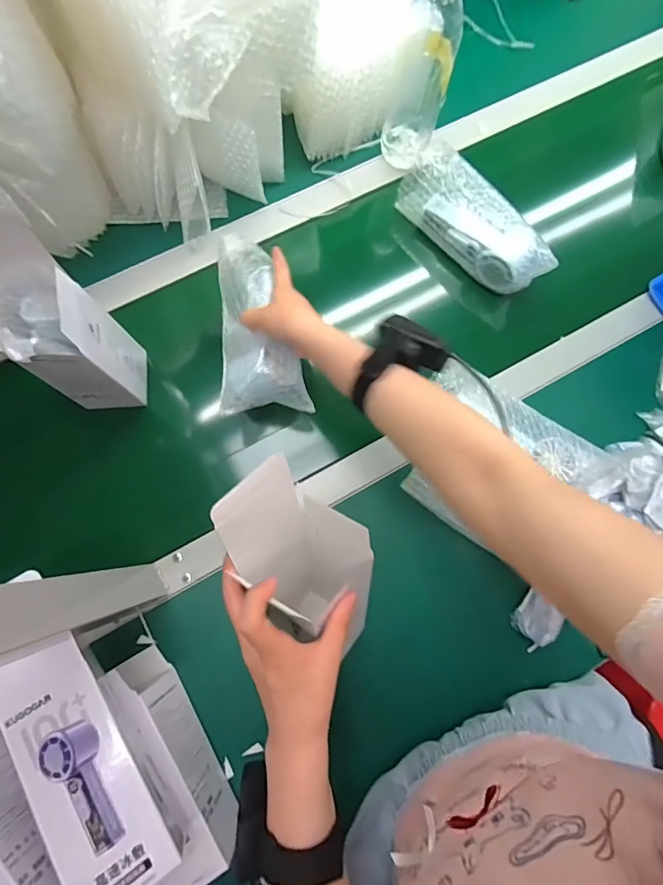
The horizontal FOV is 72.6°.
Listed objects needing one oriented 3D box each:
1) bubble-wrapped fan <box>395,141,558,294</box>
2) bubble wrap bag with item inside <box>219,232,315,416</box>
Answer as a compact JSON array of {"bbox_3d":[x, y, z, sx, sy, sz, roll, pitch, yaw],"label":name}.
[{"bbox_3d":[0.182,-0.275,0.570,0.066,0.067,0.207,-43,82,-9],"label":"bubble-wrapped fan"},{"bbox_3d":[-0.088,-0.129,0.494,0.086,0.045,0.200,-13,79,-4],"label":"bubble wrap bag with item inside"}]

